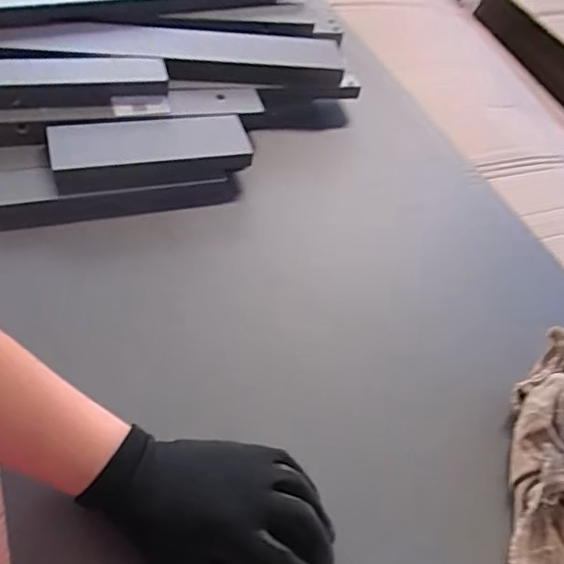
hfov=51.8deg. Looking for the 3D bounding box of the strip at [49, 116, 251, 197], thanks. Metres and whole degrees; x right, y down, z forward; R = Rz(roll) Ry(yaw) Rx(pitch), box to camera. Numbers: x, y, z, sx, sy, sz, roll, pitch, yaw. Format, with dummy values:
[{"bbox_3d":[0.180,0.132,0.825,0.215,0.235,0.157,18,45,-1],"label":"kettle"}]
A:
[{"bbox_3d":[-0.135,-0.138,0.606,0.198,0.032,0.080,-11,54,-19],"label":"strip"}]

